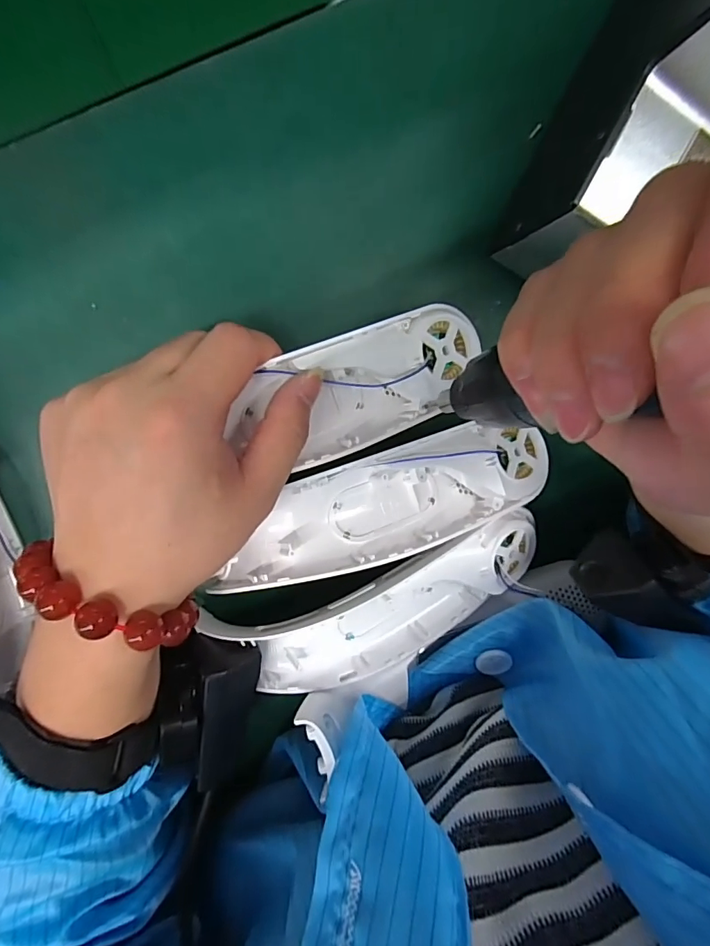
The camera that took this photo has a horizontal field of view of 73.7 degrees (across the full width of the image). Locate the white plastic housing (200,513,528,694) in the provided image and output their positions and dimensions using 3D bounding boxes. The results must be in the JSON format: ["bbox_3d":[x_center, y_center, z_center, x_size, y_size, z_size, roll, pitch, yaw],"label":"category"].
[{"bbox_3d":[0.023,0.074,0.255,0.177,0.033,0.063,-19,105,-5],"label":"white plastic housing"}]

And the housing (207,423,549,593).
[{"bbox_3d":[0.015,0.018,0.238,0.178,0.026,0.051,-19,105,-5],"label":"housing"}]

